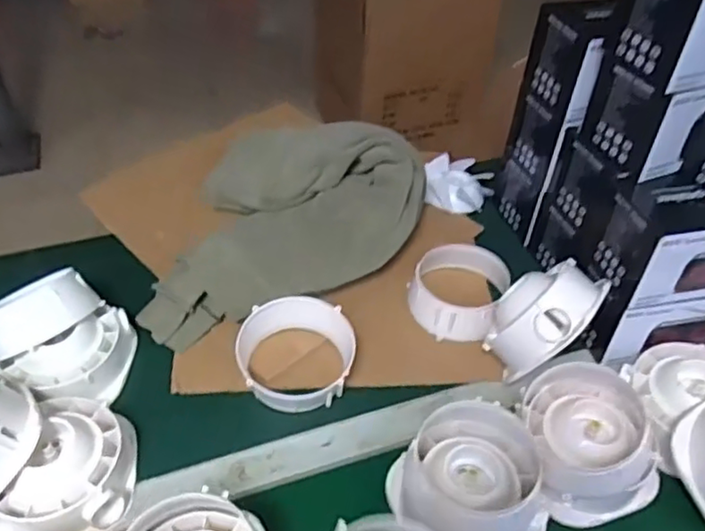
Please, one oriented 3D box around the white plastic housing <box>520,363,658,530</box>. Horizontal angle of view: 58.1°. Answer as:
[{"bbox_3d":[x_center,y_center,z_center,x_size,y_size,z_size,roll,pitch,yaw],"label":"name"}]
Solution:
[{"bbox_3d":[0.247,0.180,0.658,0.134,0.090,0.132,0,44,0],"label":"white plastic housing"}]

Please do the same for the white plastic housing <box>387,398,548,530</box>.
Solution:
[{"bbox_3d":[0.116,0.208,0.610,0.141,0.086,0.130,0,44,0],"label":"white plastic housing"}]

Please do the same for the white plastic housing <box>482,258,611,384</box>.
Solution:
[{"bbox_3d":[0.212,0.051,0.718,0.080,0.138,0.127,46,22,11],"label":"white plastic housing"}]

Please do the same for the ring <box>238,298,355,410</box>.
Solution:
[{"bbox_3d":[-0.063,0.097,0.719,0.130,0.058,0.119,5,44,5],"label":"ring"}]

